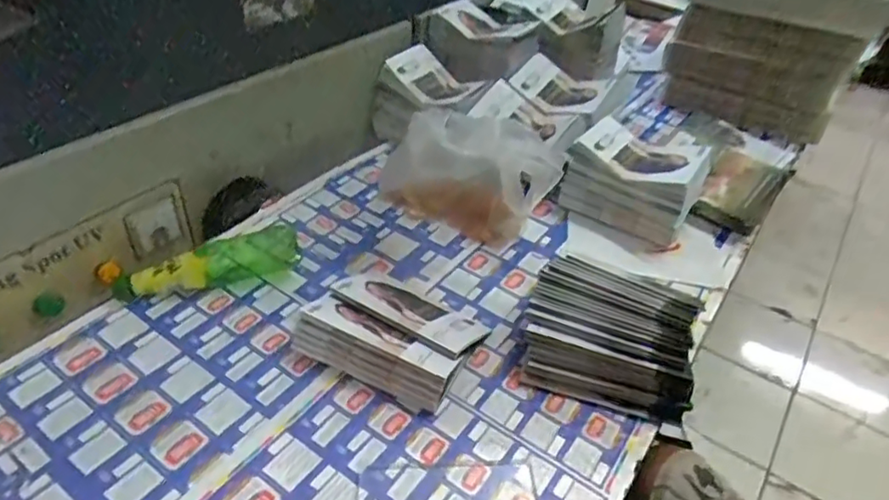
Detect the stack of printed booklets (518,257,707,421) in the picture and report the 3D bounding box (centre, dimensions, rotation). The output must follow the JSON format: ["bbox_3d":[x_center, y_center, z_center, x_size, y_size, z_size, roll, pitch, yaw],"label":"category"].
[{"bbox_3d":[0.193,0.093,0.690,0.190,0.060,0.181,16,40,14],"label":"stack of printed booklets"}]

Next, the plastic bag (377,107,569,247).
[{"bbox_3d":[0.024,-0.098,0.794,0.247,0.199,0.107,11,39,8],"label":"plastic bag"}]

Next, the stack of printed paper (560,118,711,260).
[{"bbox_3d":[0.293,-0.116,0.910,0.190,0.111,0.178,22,42,20],"label":"stack of printed paper"}]

